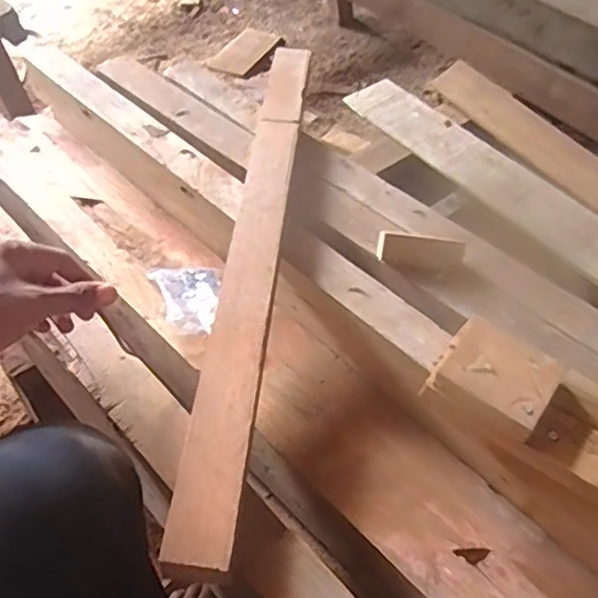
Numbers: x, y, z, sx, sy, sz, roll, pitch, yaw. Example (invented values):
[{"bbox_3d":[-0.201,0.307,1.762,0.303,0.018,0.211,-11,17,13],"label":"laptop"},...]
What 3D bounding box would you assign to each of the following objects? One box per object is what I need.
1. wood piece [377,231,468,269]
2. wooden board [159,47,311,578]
[{"bbox_3d":[0.122,-0.046,0.638,0.083,0.035,0.009,9,16,10],"label":"wood piece"},{"bbox_3d":[-0.040,-0.063,0.628,0.049,0.016,0.645,7,50,1],"label":"wooden board"}]

